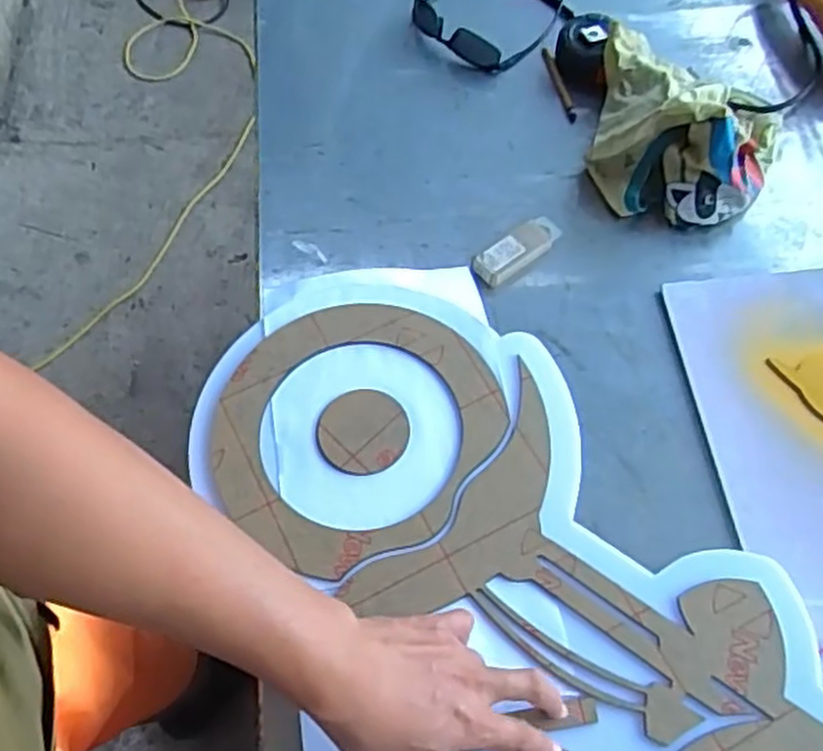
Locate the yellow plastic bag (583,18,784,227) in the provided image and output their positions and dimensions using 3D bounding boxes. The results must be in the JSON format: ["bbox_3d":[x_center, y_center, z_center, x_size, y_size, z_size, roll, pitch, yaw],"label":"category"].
[{"bbox_3d":[0.296,-0.273,0.809,0.197,0.091,0.218,11,60,6],"label":"yellow plastic bag"}]

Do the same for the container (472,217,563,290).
[{"bbox_3d":[0.109,-0.128,0.770,0.106,0.017,0.036,-38,68,-17],"label":"container"}]

